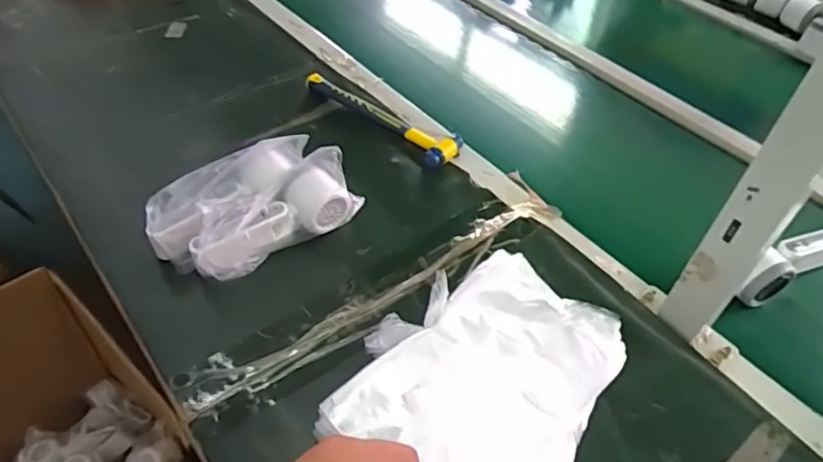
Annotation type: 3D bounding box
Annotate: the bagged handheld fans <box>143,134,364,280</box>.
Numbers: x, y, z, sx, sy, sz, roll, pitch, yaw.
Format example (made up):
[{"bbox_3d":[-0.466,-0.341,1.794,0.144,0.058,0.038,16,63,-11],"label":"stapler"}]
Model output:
[{"bbox_3d":[-0.158,-0.033,0.598,0.208,0.086,0.105,-30,56,-29],"label":"bagged handheld fans"}]

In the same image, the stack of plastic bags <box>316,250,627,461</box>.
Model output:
[{"bbox_3d":[0.053,0.127,0.479,0.187,0.067,0.230,27,50,19],"label":"stack of plastic bags"}]

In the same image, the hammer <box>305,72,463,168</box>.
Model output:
[{"bbox_3d":[-0.041,-0.155,0.761,0.237,0.020,0.057,35,53,25],"label":"hammer"}]

